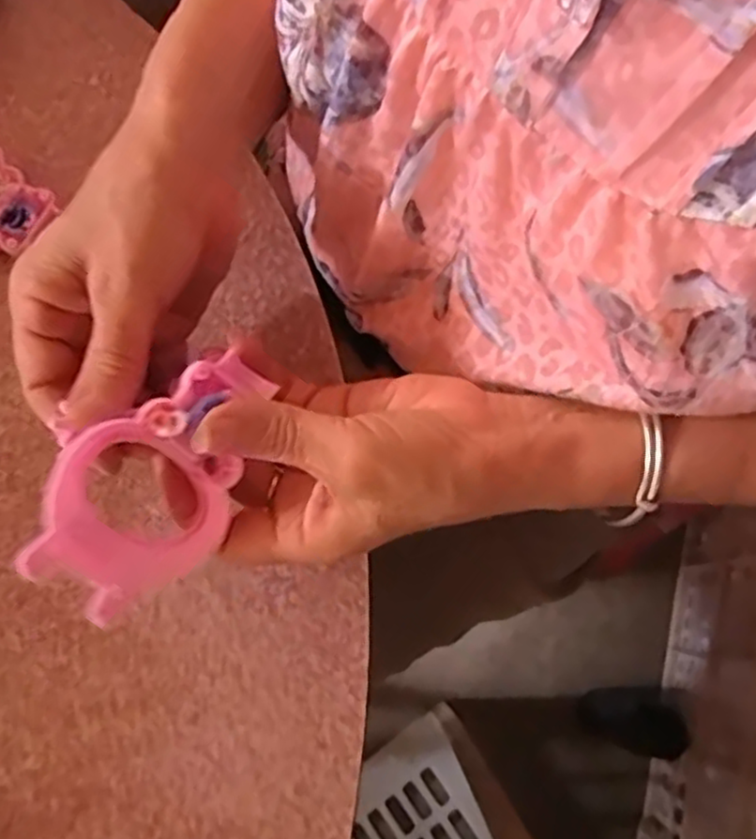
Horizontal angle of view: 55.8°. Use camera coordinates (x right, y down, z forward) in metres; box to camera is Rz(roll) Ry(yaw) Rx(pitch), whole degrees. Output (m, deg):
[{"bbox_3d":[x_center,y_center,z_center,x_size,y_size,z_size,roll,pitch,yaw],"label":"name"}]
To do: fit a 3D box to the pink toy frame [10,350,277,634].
[{"bbox_3d":[-0.078,0.019,0.259,0.060,0.017,0.103,45,69,-28],"label":"pink toy frame"}]

